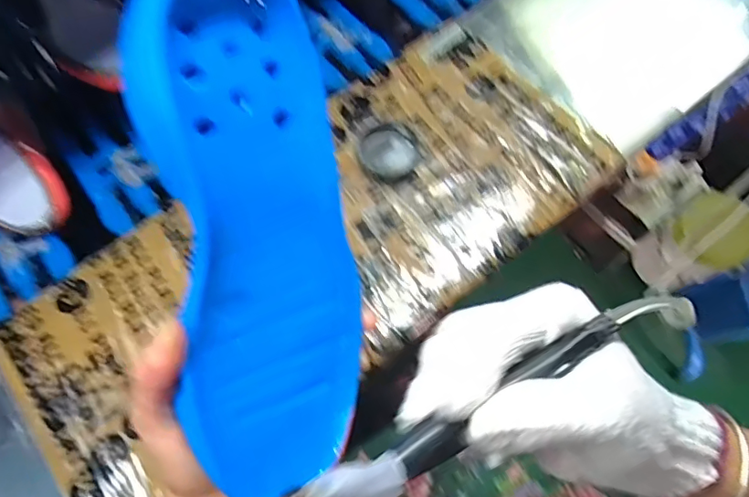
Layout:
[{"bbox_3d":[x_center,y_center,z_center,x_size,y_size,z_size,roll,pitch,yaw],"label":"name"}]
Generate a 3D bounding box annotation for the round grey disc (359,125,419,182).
[{"bbox_3d":[0.012,-0.095,0.501,0.056,0.017,0.054,-1,69,2],"label":"round grey disc"}]

